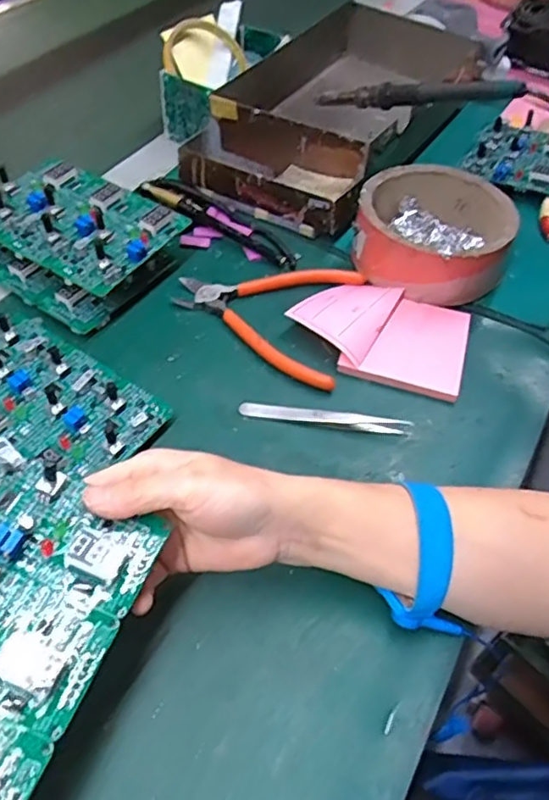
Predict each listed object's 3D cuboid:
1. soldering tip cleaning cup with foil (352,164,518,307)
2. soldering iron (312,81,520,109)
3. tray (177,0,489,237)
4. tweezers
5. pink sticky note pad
[{"bbox_3d":[0.129,-0.138,0.511,0.117,0.053,0.120,2,51,-2],"label":"soldering tip cleaning cup with foil"},{"bbox_3d":[0.120,-0.269,0.549,0.201,0.021,0.023,18,49,37],"label":"soldering iron"},{"bbox_3d":[0.070,-0.296,0.623,0.180,0.063,0.337,25,54,17],"label":"tray"},{"bbox_3d":[0.034,0.013,0.420,0.113,0.006,0.010,7,51,2],"label":"tweezers"},{"bbox_3d":[0.080,-0.053,0.463,0.125,0.022,0.088,17,52,10],"label":"pink sticky note pad"}]

